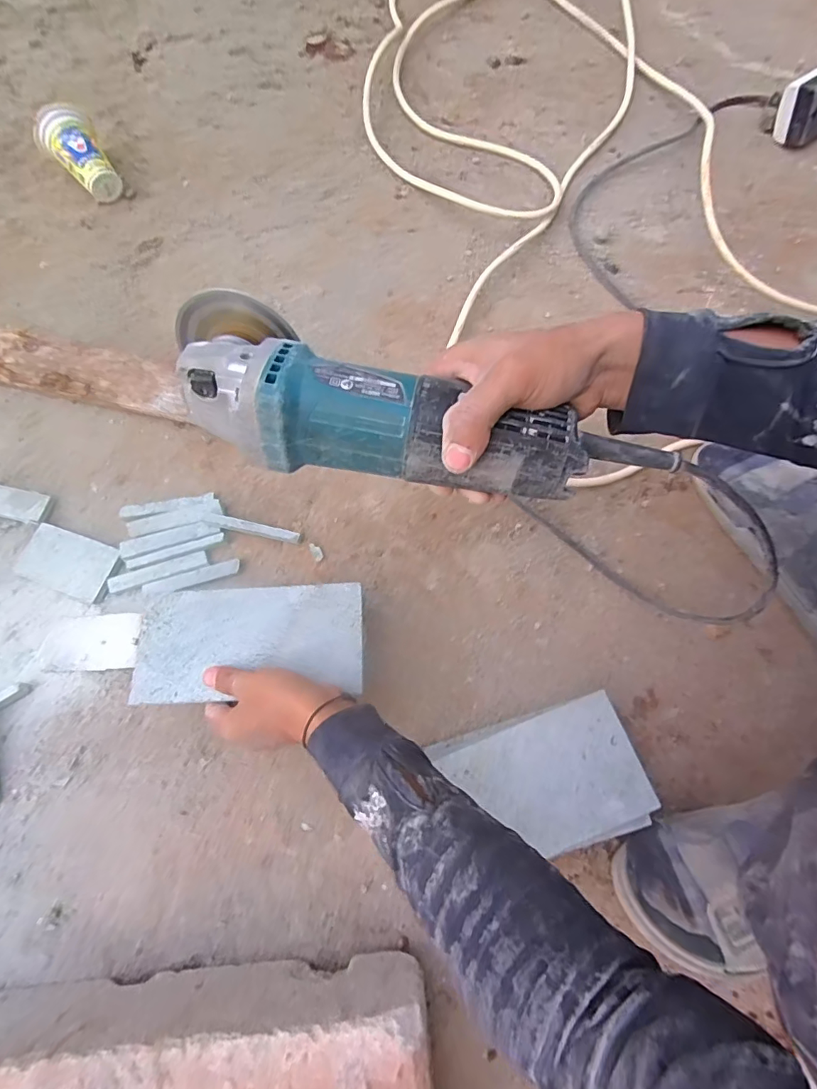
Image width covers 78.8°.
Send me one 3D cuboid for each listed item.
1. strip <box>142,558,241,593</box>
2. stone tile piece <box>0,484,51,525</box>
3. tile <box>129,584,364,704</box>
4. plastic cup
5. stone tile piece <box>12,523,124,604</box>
[{"bbox_3d":[-0.220,0.036,0.508,0.097,0.010,0.016,-18,75,-3],"label":"strip"},{"bbox_3d":[-0.437,-0.047,0.537,0.104,0.014,0.035,13,76,5],"label":"stone tile piece"},{"bbox_3d":[-0.140,0.084,0.442,0.197,0.014,0.096,-5,75,1],"label":"tile"},{"bbox_3d":[-0.420,-0.494,0.632,0.070,0.066,0.107,-31,76,-6],"label":"plastic cup"},{"bbox_3d":[-0.350,0.019,0.514,0.109,0.012,0.059,19,76,6],"label":"stone tile piece"}]

